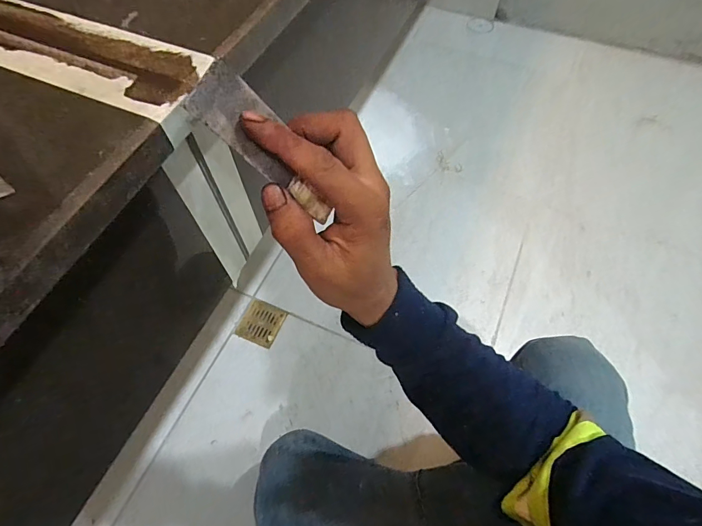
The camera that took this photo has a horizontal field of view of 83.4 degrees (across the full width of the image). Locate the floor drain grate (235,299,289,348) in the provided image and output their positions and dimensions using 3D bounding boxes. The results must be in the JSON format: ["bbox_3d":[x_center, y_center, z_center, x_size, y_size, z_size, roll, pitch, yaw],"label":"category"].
[{"bbox_3d":[-0.228,0.151,1.000,0.104,0.006,0.101,21,66,13],"label":"floor drain grate"}]

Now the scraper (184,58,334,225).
[{"bbox_3d":[-0.047,-0.064,0.224,0.039,0.008,0.100,-47,112,-20],"label":"scraper"}]

